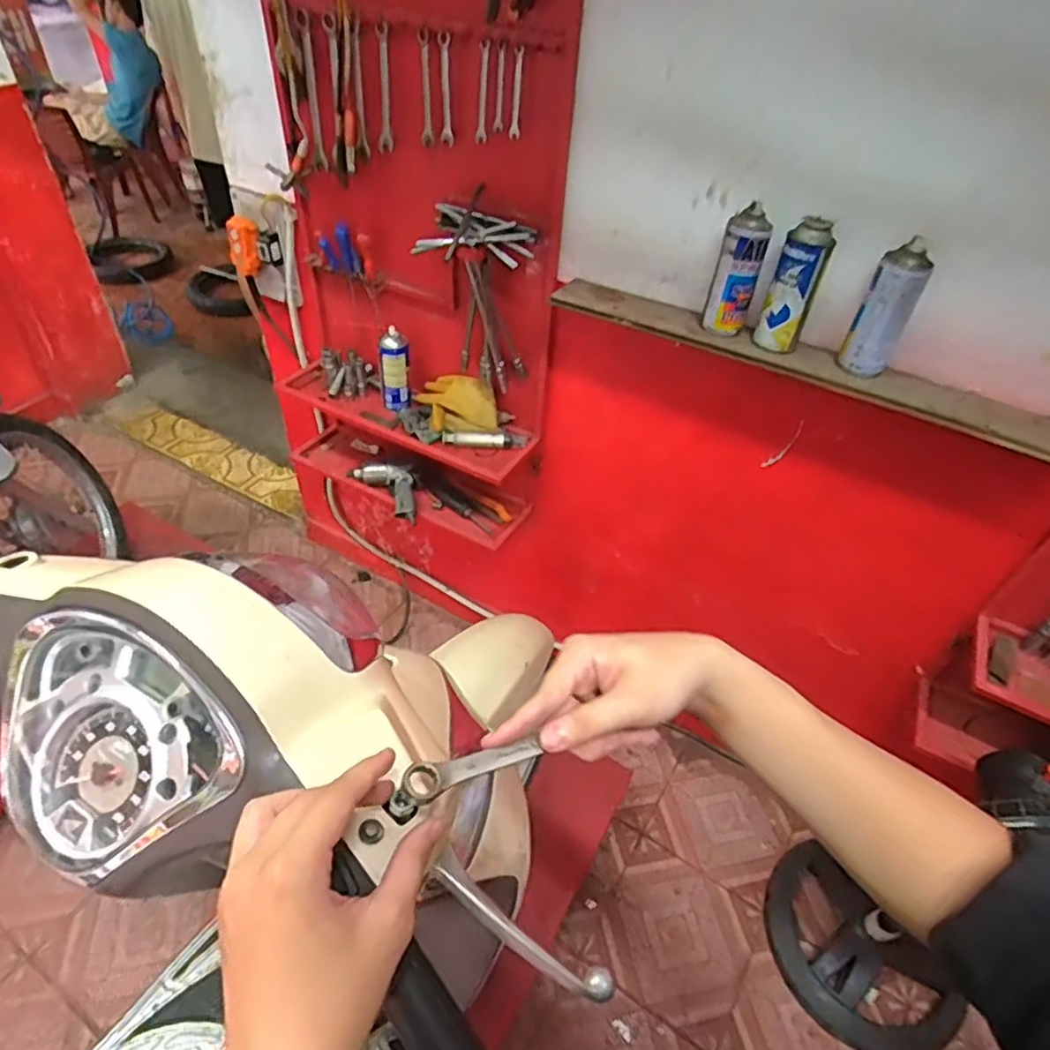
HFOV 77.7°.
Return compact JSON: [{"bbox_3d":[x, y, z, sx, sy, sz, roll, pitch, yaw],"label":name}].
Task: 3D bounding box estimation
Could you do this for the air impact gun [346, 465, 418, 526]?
[{"bbox_3d":[-0.307,-0.091,1.507,0.228,0.044,0.094,36,52,28],"label":"air impact gun"}]

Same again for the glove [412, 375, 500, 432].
[{"bbox_3d":[-0.144,-0.257,1.372,0.210,0.113,0.067,5,12,19],"label":"glove"}]

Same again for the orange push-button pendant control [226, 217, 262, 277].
[{"bbox_3d":[-0.618,-0.613,1.440,0.066,0.111,0.066,-14,47,-19],"label":"orange push-button pendant control"}]

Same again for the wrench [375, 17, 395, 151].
[{"bbox_3d":[-0.233,-0.723,1.084,0.032,0.182,0.006,26,46,15],"label":"wrench"}]

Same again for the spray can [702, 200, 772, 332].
[{"bbox_3d":[0.320,-0.381,0.984,0.065,0.165,0.061,17,45,13],"label":"spray can"}]

